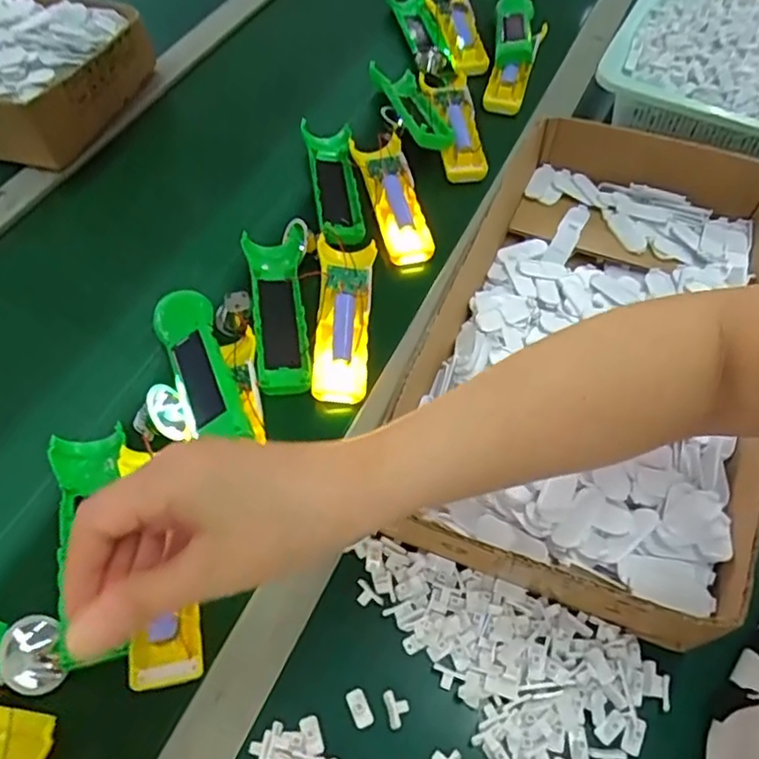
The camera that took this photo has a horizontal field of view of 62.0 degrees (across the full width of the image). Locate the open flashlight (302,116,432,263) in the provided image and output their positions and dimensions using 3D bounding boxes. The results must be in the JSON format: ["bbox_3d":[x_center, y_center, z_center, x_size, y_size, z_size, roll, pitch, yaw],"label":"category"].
[{"bbox_3d":[-0.016,-0.188,0.617,0.094,0.029,0.180,-11,57,-9],"label":"open flashlight"}]

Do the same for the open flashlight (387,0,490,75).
[{"bbox_3d":[0.071,-0.427,0.752,0.093,0.042,0.184,-10,56,-8],"label":"open flashlight"}]

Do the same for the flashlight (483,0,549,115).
[{"bbox_3d":[0.157,-0.376,0.724,0.055,0.052,0.169,10,56,5],"label":"flashlight"}]

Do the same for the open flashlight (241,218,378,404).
[{"bbox_3d":[-0.061,-0.061,0.537,0.108,0.030,0.169,-1,56,-2],"label":"open flashlight"}]

